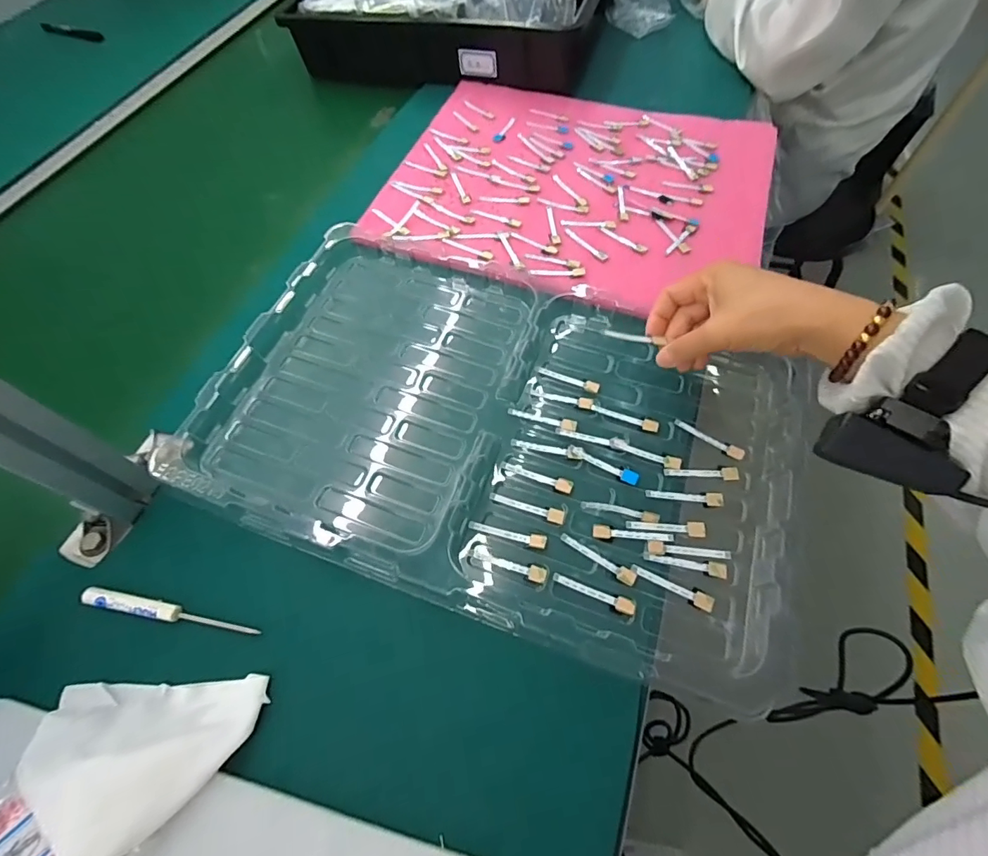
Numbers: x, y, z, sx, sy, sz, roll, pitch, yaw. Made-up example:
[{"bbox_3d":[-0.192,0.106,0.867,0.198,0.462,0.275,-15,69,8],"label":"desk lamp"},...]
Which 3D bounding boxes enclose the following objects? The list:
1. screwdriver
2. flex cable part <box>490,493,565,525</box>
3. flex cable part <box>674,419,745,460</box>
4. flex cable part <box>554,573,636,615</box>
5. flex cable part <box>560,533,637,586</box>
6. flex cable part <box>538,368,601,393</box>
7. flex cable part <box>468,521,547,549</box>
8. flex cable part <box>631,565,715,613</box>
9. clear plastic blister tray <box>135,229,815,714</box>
[{"bbox_3d":[-0.230,0.130,0.336,0.125,0.013,0.012,9,63,6],"label":"screwdriver"},{"bbox_3d":[0.027,0.061,0.374,0.059,0.004,0.011,18,64,11],"label":"flex cable part"},{"bbox_3d":[0.182,0.009,0.403,0.059,0.004,0.012,26,66,15],"label":"flex cable part"},{"bbox_3d":[0.072,0.120,0.343,0.060,0.004,0.011,17,64,10],"label":"flex cable part"},{"bbox_3d":[0.077,0.097,0.355,0.061,0.004,0.011,29,67,16],"label":"flex cable part"},{"bbox_3d":[0.068,-0.044,0.430,0.057,0.005,0.011,14,63,9],"label":"flex cable part"},{"bbox_3d":[0.011,0.080,0.361,0.059,0.004,0.010,15,62,1],"label":"flex cable part"},{"bbox_3d":[0.131,0.114,0.346,0.059,0.004,0.012,28,66,15],"label":"flex cable part"},{"bbox_3d":[0.001,-0.008,0.399,0.475,0.032,0.299,17,64,10],"label":"clear plastic blister tray"}]

